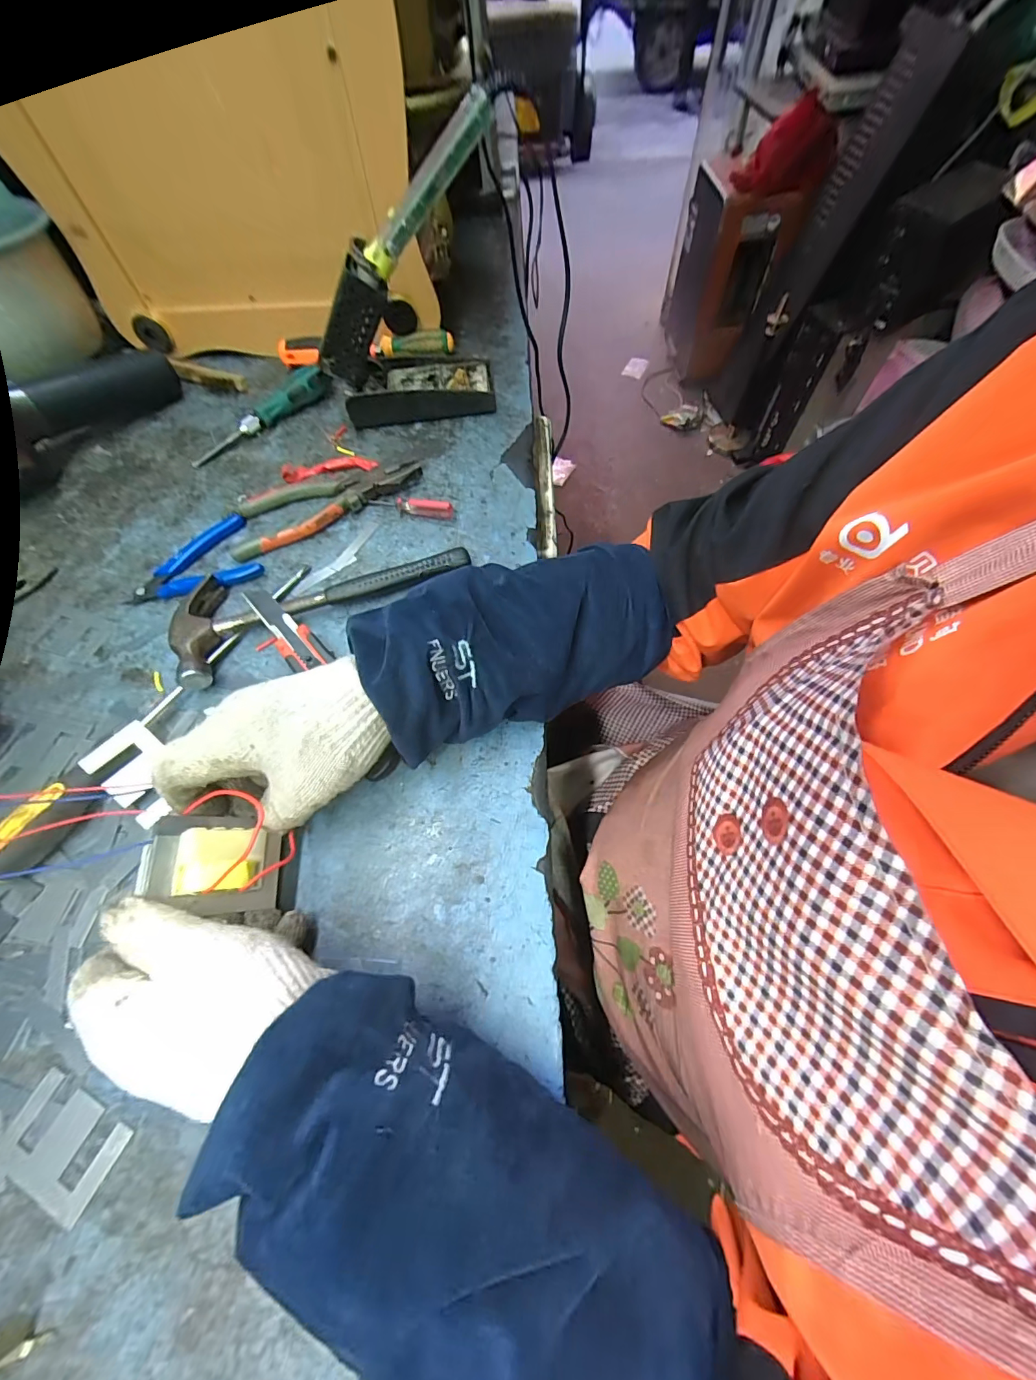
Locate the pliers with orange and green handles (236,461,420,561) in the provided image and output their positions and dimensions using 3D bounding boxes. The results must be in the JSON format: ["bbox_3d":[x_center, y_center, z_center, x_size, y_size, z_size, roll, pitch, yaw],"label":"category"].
[{"bbox_3d":[-0.185,-0.182,0.452,0.187,0.019,0.061,-21,65,-8],"label":"pliers with orange and green handles"}]

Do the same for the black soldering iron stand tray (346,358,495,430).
[{"bbox_3d":[-0.107,-0.336,0.514,0.156,0.034,0.070,-9,64,-3],"label":"black soldering iron stand tray"}]

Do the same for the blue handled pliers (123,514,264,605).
[{"bbox_3d":[-0.299,-0.115,0.426,0.114,0.014,0.081,-24,66,-10],"label":"blue handled pliers"}]

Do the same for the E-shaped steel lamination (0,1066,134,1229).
[{"bbox_3d":[-0.252,0.250,0.255,0.065,0.004,0.044,22,67,12],"label":"E-shaped steel lamination"}]

